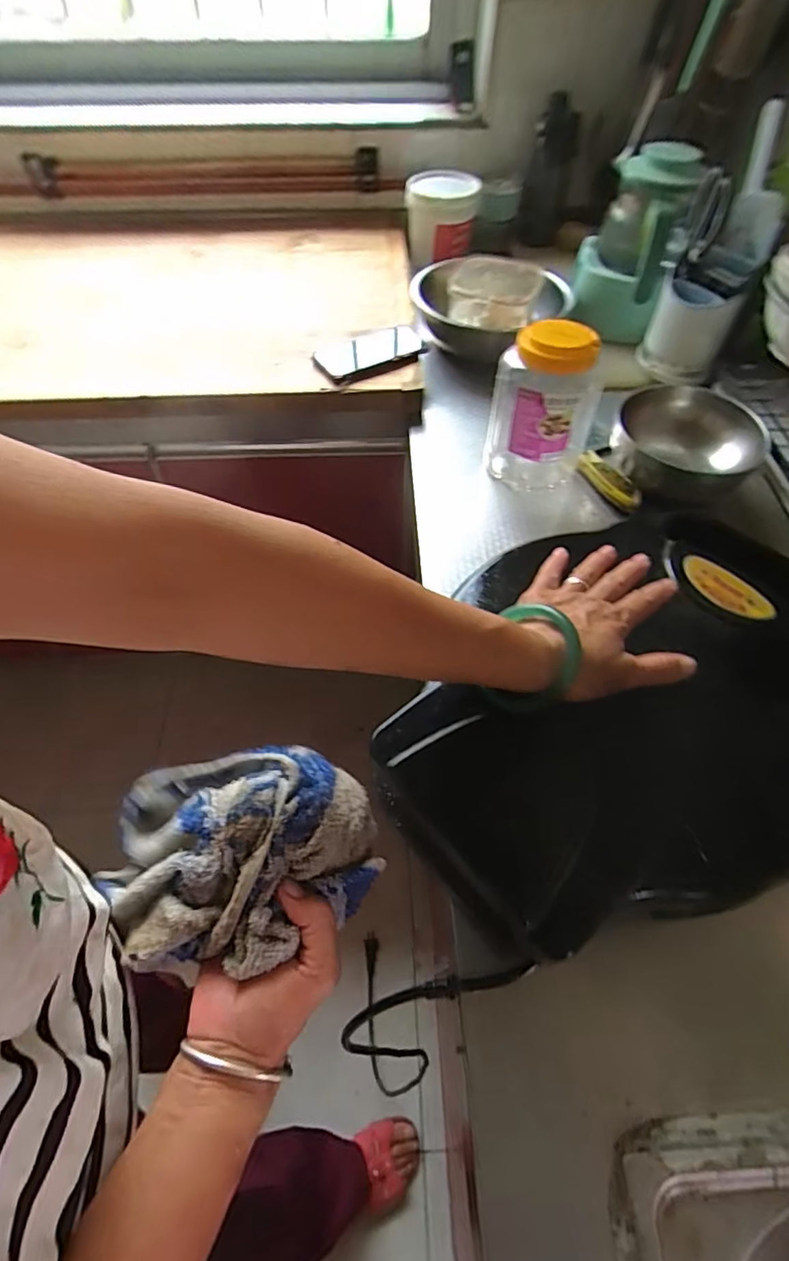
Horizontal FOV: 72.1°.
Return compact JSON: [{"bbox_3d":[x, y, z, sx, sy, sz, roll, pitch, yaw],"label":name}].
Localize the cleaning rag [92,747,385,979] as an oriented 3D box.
[{"bbox_3d":[-0.107,0.147,0.355,0.185,0.096,0.122,-1,55,-1],"label":"cleaning rag"}]

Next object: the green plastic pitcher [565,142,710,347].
[{"bbox_3d":[0.341,-0.559,0.796,0.139,0.202,0.120,23,58,15],"label":"green plastic pitcher"}]

